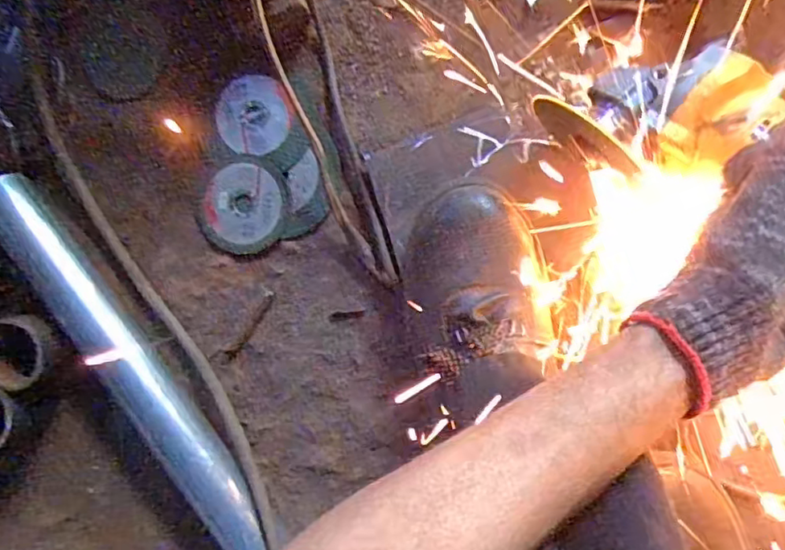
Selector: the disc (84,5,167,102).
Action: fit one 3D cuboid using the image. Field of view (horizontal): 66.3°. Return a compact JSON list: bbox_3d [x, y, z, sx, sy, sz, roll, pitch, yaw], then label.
[{"bbox_3d":[-0.229,-0.188,0.516,0.070,0.004,0.075,2,104,8],"label":"disc"}]

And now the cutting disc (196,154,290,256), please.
[{"bbox_3d":[-0.129,-0.059,0.509,0.079,0.008,0.079,0,92,9],"label":"cutting disc"}]

